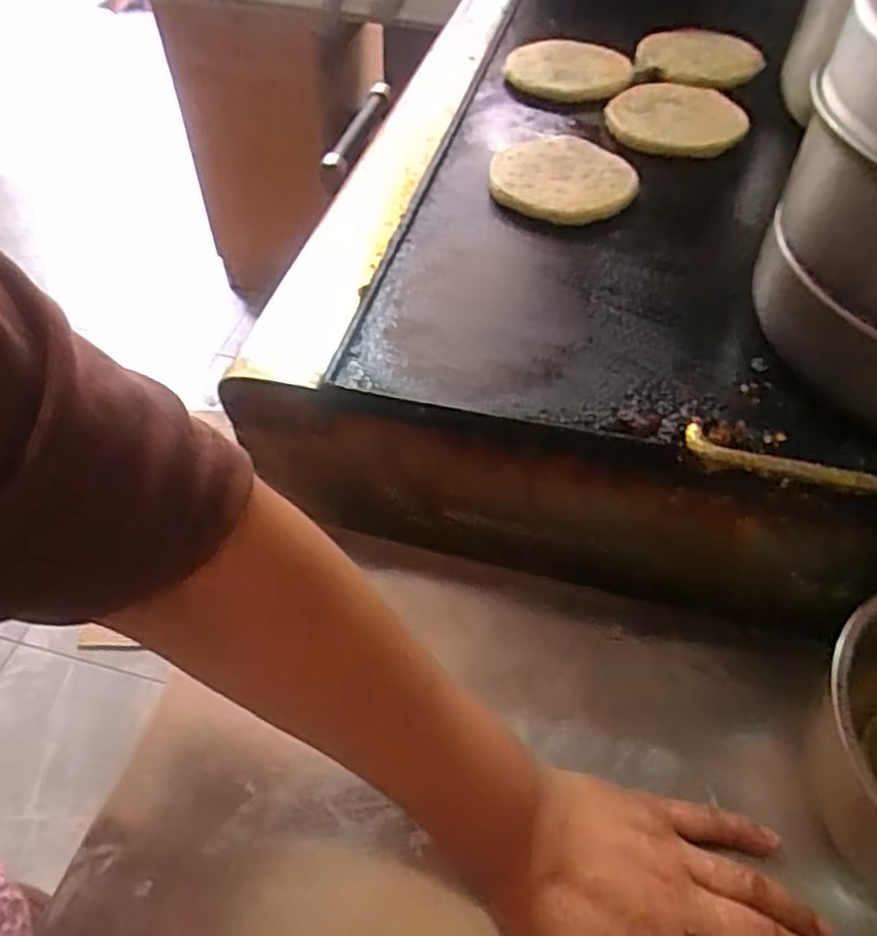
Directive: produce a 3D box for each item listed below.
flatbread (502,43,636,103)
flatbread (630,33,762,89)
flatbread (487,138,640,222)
[{"bbox_3d":[0.128,-0.393,0.700,0.114,0.012,0.114,0,52,-1],"label":"flatbread"},{"bbox_3d":[0.253,-0.401,0.697,0.118,0.016,0.118,18,54,12],"label":"flatbread"},{"bbox_3d":[0.097,-0.230,0.571,0.109,0.014,0.109,0,52,0],"label":"flatbread"}]

